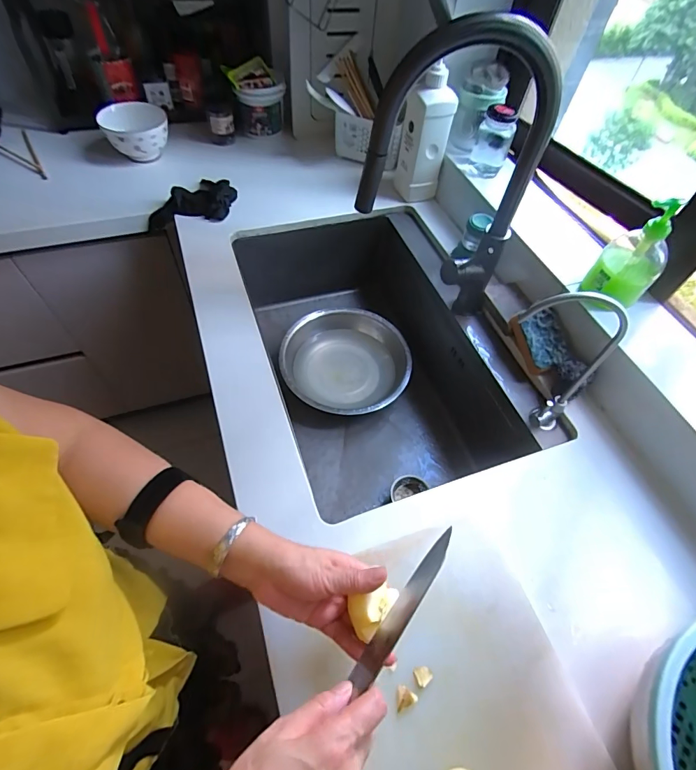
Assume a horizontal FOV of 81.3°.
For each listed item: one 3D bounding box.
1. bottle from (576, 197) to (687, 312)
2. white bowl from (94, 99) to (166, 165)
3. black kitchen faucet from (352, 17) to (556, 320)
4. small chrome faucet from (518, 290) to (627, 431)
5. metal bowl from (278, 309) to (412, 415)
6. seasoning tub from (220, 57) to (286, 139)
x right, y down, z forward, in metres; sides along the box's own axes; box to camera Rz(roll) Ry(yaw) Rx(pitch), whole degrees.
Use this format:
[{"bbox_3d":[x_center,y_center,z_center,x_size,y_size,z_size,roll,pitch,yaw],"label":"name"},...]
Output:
[{"bbox_3d":[0.417,-0.185,0.591,0.081,0.155,0.072,40,62,20],"label":"bottle"},{"bbox_3d":[-0.484,-0.576,0.938,0.134,0.098,0.147,-15,59,-14],"label":"white bowl"},{"bbox_3d":[0.144,-0.255,0.594,0.249,0.430,0.057,-6,55,-5],"label":"black kitchen faucet"},{"bbox_3d":[0.272,-0.021,0.553,0.136,0.255,0.041,7,56,0],"label":"small chrome faucet"},{"bbox_3d":[-0.008,-0.043,0.900,0.267,0.084,0.267,0,56,-5],"label":"metal bowl"},{"bbox_3d":[-0.226,-0.706,1.005,0.126,0.147,0.114,-18,60,-16],"label":"seasoning tub"}]

